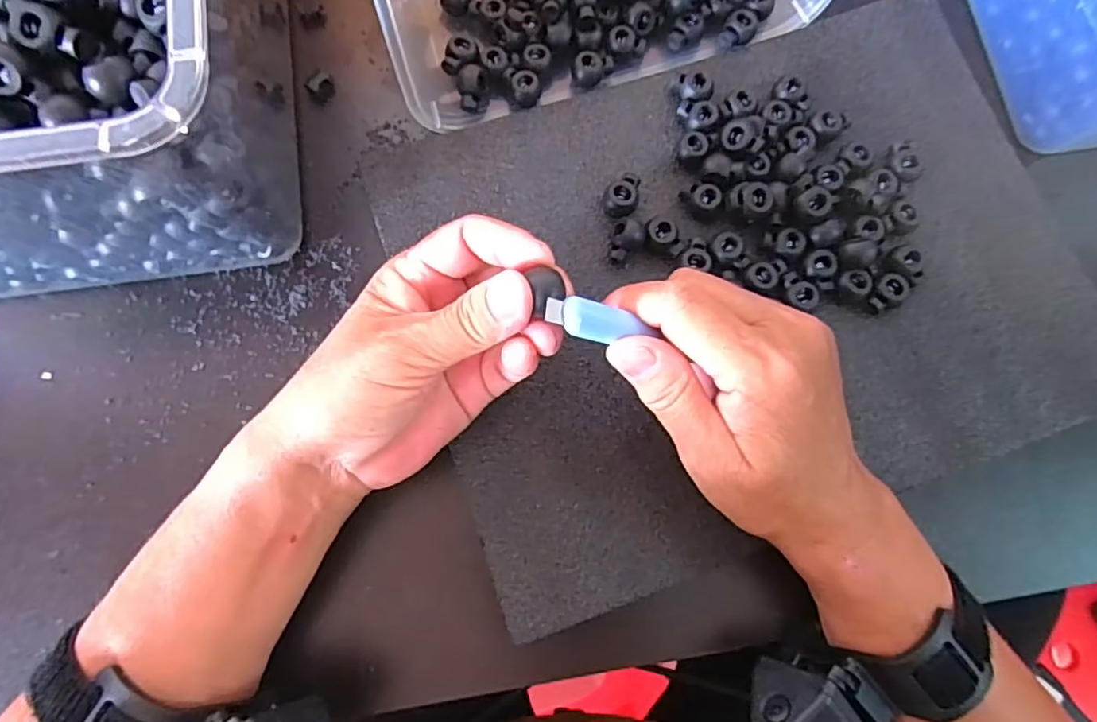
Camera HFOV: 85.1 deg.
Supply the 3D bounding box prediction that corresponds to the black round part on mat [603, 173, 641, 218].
[{"bbox_3d":[0.038,-0.085,0.307,0.016,0.012,0.022,20,79,3],"label":"black round part on mat"}]

